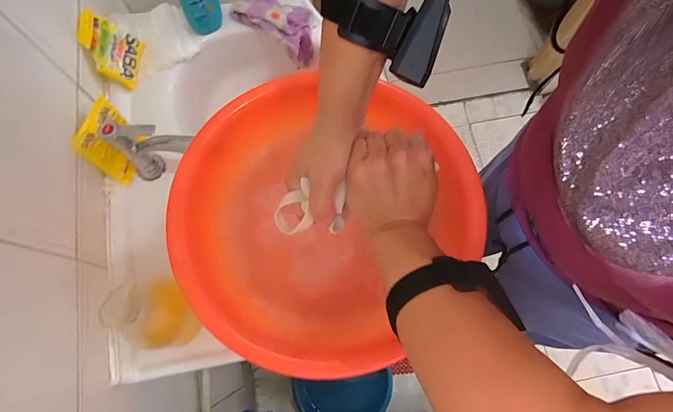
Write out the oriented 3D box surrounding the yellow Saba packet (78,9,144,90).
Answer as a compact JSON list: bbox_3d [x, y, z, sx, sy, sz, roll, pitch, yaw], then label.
[{"bbox_3d":[-0.350,-0.242,0.604,0.016,0.086,0.090,-12,69,32],"label":"yellow Saba packet"}]

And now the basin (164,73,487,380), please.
[{"bbox_3d":[-0.021,0.014,0.507,0.338,0.114,0.346,0,73,0],"label":"basin"}]

